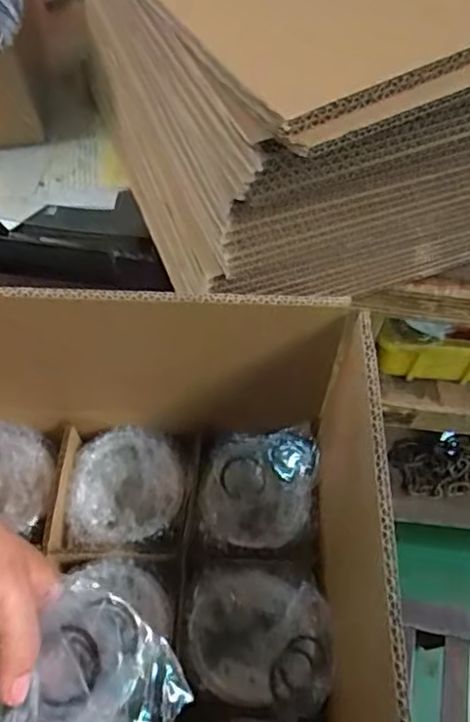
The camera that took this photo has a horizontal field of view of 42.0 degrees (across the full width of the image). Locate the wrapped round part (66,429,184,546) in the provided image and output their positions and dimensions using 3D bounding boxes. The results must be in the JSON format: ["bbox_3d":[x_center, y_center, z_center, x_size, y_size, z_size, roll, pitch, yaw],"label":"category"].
[{"bbox_3d":[-0.096,0.118,0.553,0.096,0.042,0.102,1,62,-1],"label":"wrapped round part"}]

